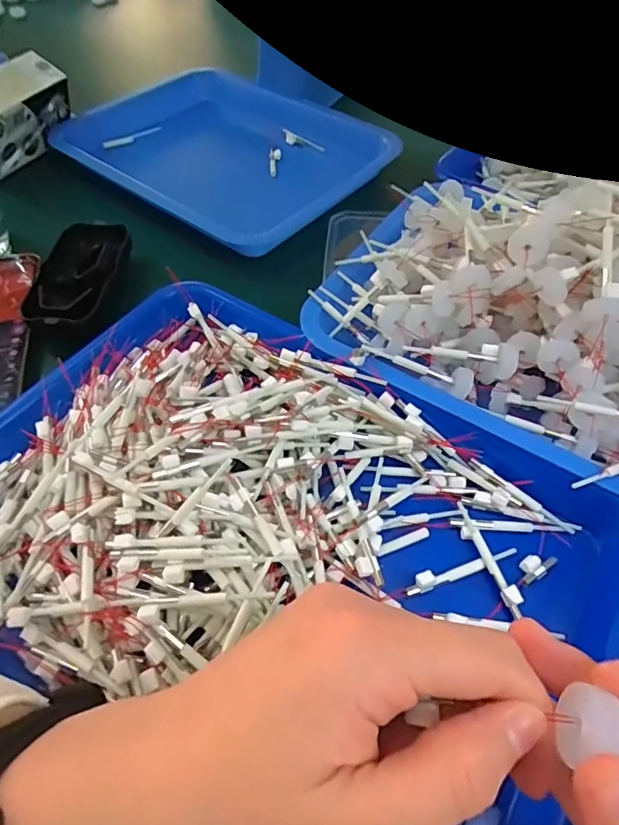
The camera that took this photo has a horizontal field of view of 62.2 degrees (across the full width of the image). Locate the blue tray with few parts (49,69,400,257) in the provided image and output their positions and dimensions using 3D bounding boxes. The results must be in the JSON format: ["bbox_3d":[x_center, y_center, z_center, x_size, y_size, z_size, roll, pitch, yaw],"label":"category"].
[{"bbox_3d":[-0.080,-0.269,0.510,0.296,0.025,0.237,33,60,21],"label":"blue tray with few parts"}]

